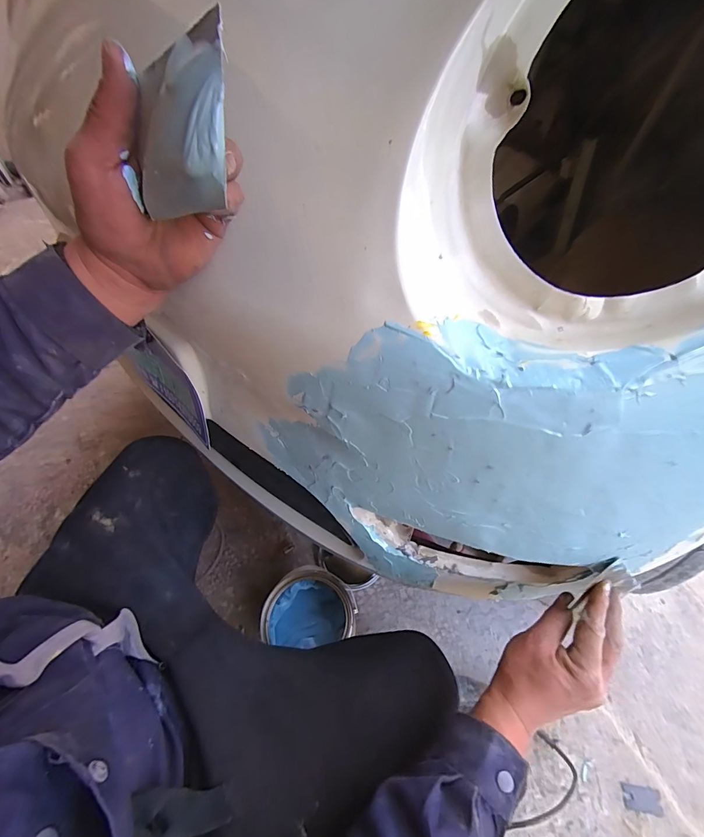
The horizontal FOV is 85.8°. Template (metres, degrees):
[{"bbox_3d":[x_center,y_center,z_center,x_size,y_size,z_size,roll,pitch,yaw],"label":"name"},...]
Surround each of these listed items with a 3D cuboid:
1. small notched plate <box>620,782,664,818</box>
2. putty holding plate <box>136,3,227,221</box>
[{"bbox_3d":[0.465,0.609,0.606,0.058,0.005,0.033,6,53,8],"label":"small notched plate"},{"bbox_3d":[-0.098,-0.155,0.208,0.016,0.070,0.116,-21,32,-38],"label":"putty holding plate"}]

